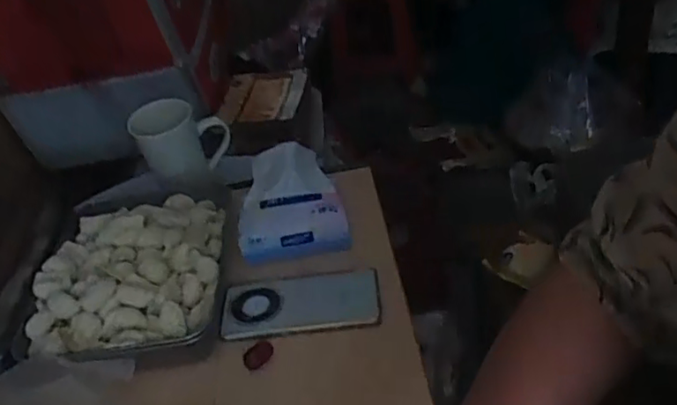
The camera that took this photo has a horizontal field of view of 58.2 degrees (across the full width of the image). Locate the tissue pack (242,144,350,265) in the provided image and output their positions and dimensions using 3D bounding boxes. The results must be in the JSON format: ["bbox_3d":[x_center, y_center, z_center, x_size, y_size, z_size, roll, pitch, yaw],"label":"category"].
[{"bbox_3d":[-0.055,-0.003,0.721,0.123,0.080,0.124,-8,36,2],"label":"tissue pack"}]

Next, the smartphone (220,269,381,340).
[{"bbox_3d":[-0.041,0.103,0.639,0.165,0.014,0.077,-8,39,6],"label":"smartphone"}]

